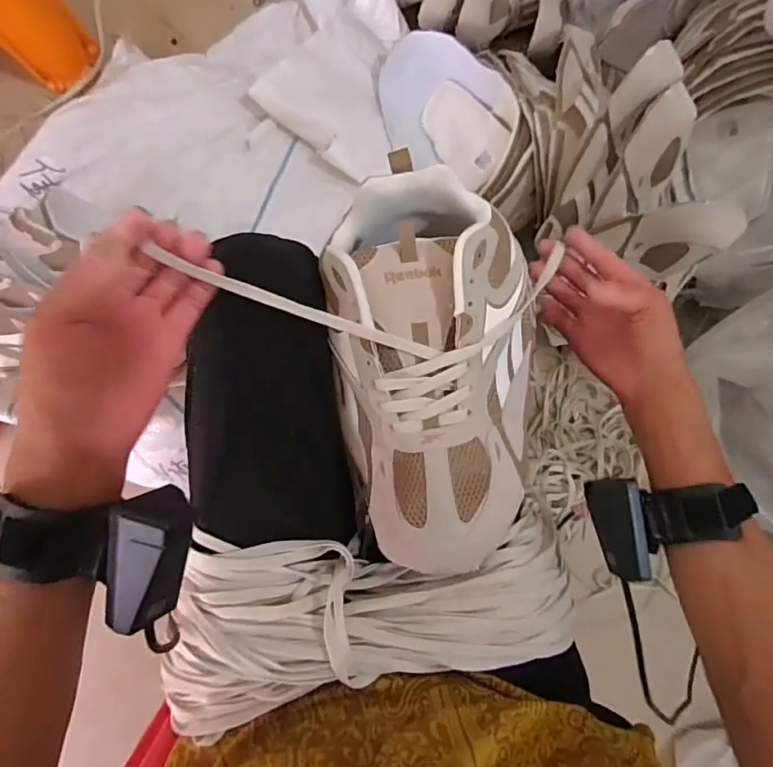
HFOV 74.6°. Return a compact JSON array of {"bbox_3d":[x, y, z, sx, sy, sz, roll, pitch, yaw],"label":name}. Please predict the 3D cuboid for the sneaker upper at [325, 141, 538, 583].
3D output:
[{"bbox_3d":[0.034,-0.013,0.343,0.138,0.064,0.267,-4,87,2],"label":"sneaker upper"}]

